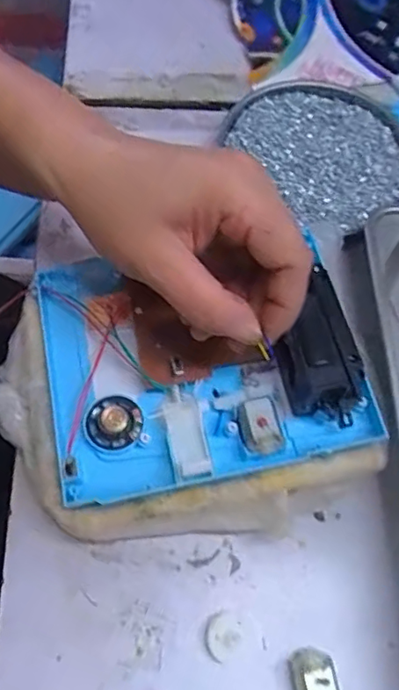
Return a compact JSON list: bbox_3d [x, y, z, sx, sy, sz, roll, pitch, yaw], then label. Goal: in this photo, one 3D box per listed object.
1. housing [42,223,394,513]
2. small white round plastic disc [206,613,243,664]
[{"bbox_3d":[0.000,0.004,0.289,0.161,0.033,0.131,-9,65,-8],"label":"housing"},{"bbox_3d":[0.012,0.144,0.271,0.018,0.007,0.020,-20,67,-13],"label":"small white round plastic disc"}]

